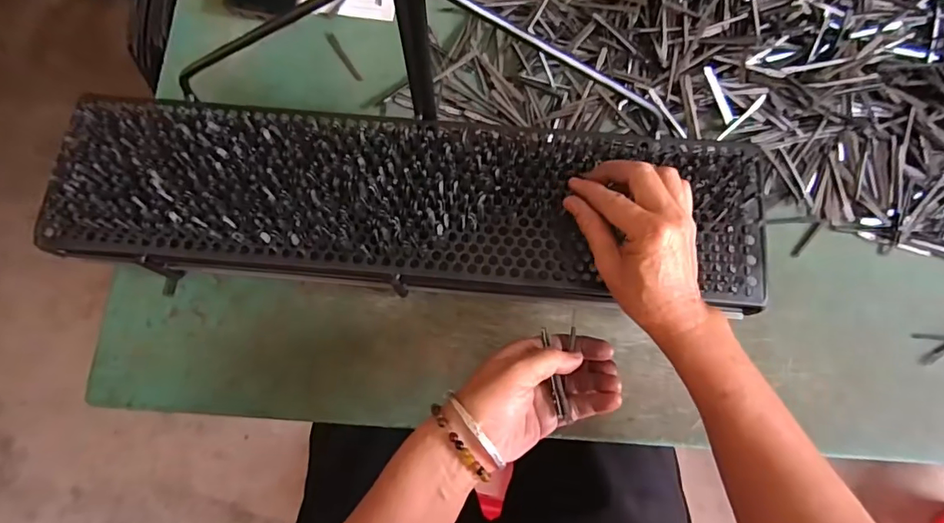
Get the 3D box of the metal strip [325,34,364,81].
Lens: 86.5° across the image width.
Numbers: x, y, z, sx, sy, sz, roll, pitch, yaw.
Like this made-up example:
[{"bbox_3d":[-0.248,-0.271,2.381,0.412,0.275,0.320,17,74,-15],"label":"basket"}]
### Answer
[{"bbox_3d":[-0.137,-0.219,0.536,0.008,0.004,0.067,-33,79,-6],"label":"metal strip"}]

